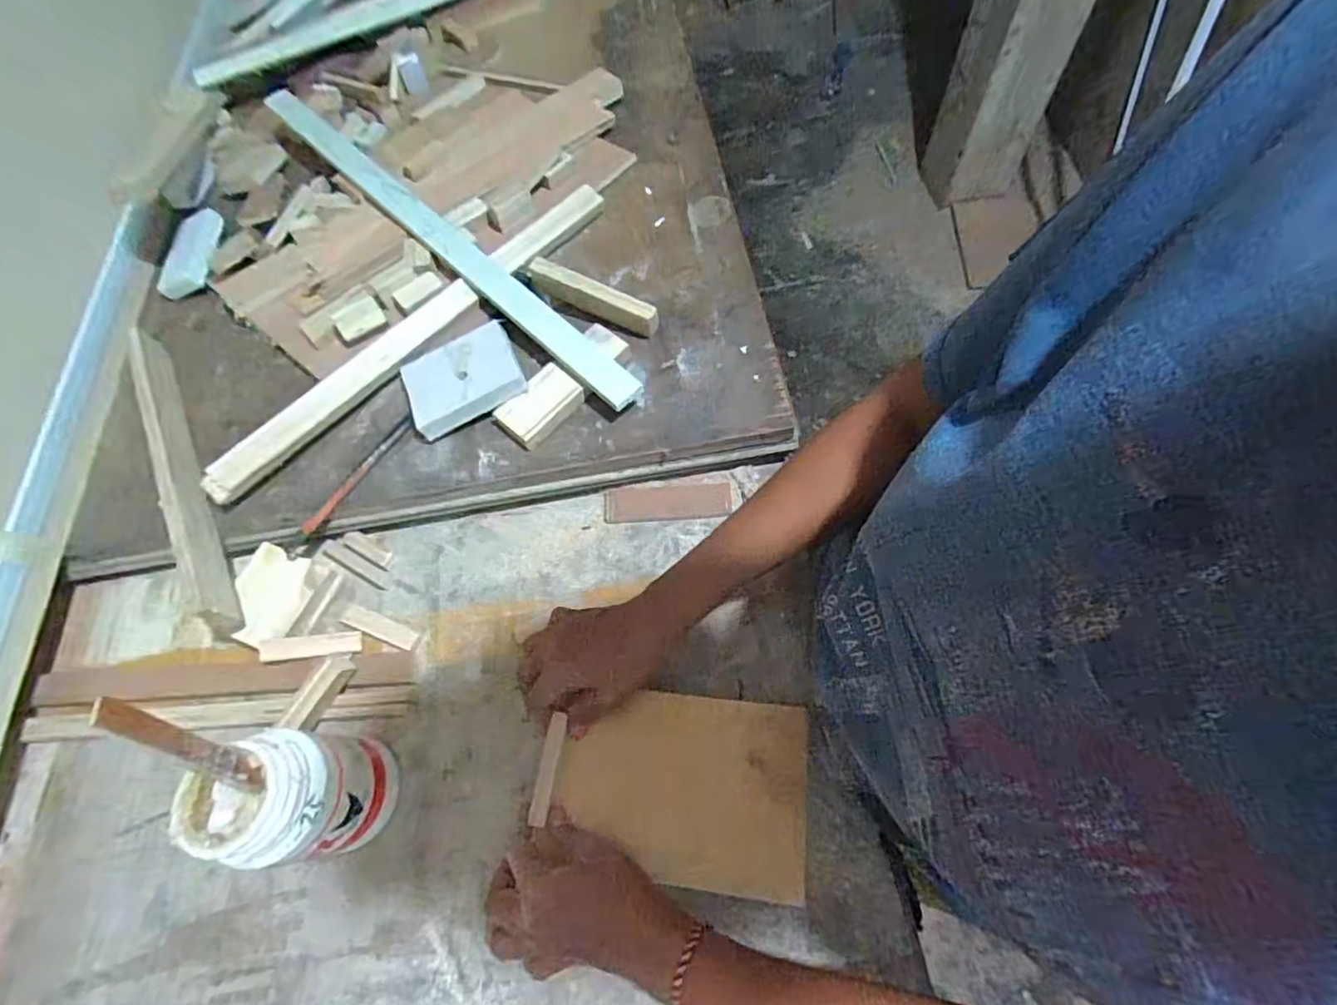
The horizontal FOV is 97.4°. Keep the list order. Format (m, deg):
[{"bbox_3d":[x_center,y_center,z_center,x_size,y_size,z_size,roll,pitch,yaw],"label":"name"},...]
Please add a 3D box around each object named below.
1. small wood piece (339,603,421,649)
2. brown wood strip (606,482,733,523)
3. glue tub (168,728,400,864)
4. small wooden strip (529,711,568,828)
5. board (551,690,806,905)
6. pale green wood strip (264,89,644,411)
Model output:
[{"bbox_3d":[-0.249,0.106,0.501,0.075,0.006,0.016,18,68,13],"label":"small wood piece"},{"bbox_3d":[-0.001,-0.001,0.531,0.112,0.010,0.031,-4,65,4],"label":"brown wood strip"},{"bbox_3d":[-0.246,0.196,0.396,0.078,0.142,0.074,-2,64,4],"label":"glue tub"},{"bbox_3d":[-0.086,0.188,0.416,0.013,0.006,0.069,7,71,14],"label":"small wooden strip"},{"bbox_3d":[0.009,0.197,0.408,0.168,0.008,0.118,5,67,3],"label":"board"},{"bbox_3d":[-0.243,-0.281,0.595,0.038,0.026,0.595,-42,72,-16],"label":"pale green wood strip"}]

